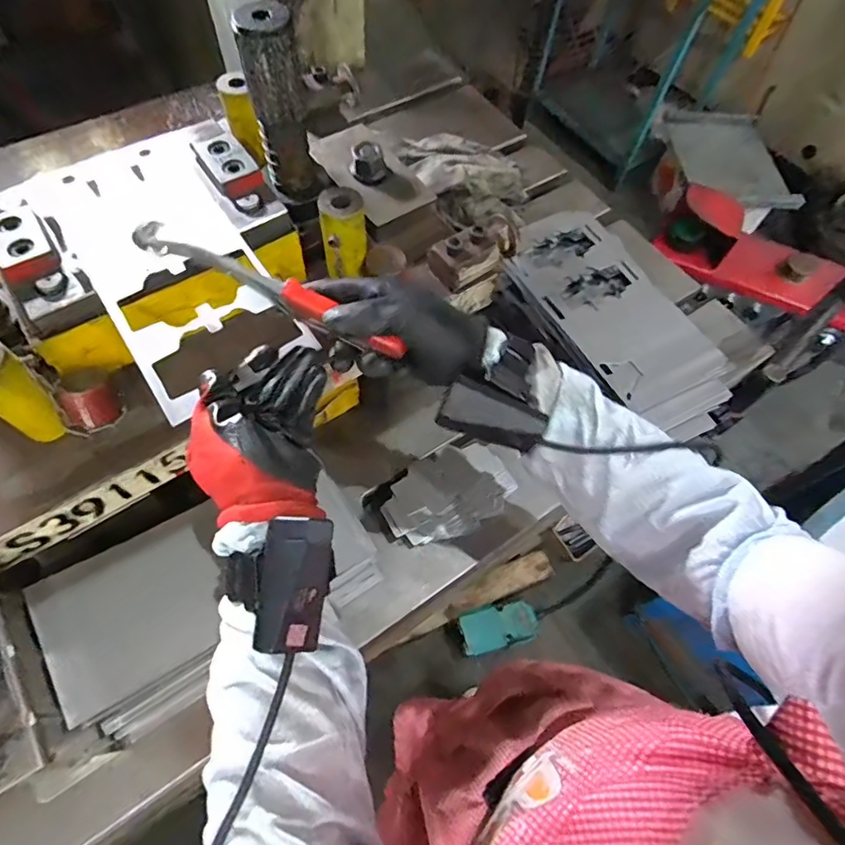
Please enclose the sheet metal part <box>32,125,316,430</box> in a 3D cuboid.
[{"bbox_3d":[-0.212,-0.139,0.438,0.124,0.008,0.286,-31,68,-16],"label":"sheet metal part"}]

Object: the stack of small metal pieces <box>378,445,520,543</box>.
[{"bbox_3d":[0.028,0.072,0.549,0.135,0.031,0.083,-25,66,-15],"label":"stack of small metal pieces"}]

